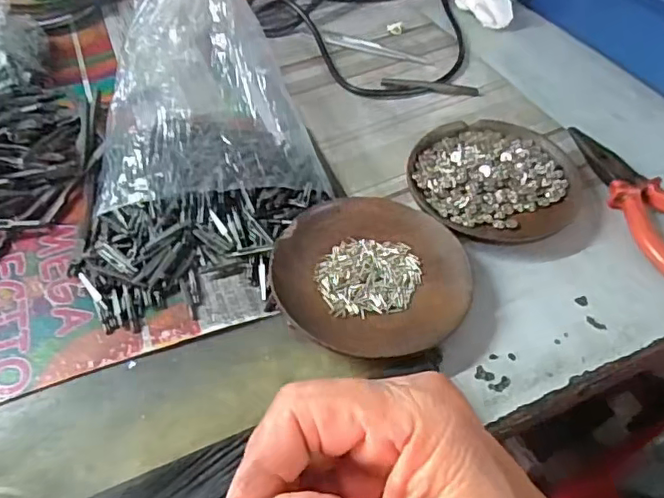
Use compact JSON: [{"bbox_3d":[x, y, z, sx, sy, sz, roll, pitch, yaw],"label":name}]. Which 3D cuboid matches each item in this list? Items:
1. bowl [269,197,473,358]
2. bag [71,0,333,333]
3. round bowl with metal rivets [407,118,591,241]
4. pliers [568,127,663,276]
[{"bbox_3d":[0.022,0.015,0.337,0.111,0.018,0.109,0,51,0],"label":"bowl"},{"bbox_3d":[-0.083,-0.091,0.381,0.152,0.084,0.279,-2,51,-2],"label":"bag"},{"bbox_3d":[0.111,-0.051,0.393,0.113,0.020,0.106,0,51,0],"label":"round bowl with metal rivets"},{"bbox_3d":[0.213,-0.036,0.389,0.052,0.016,0.144,-14,52,-12],"label":"pliers"}]

